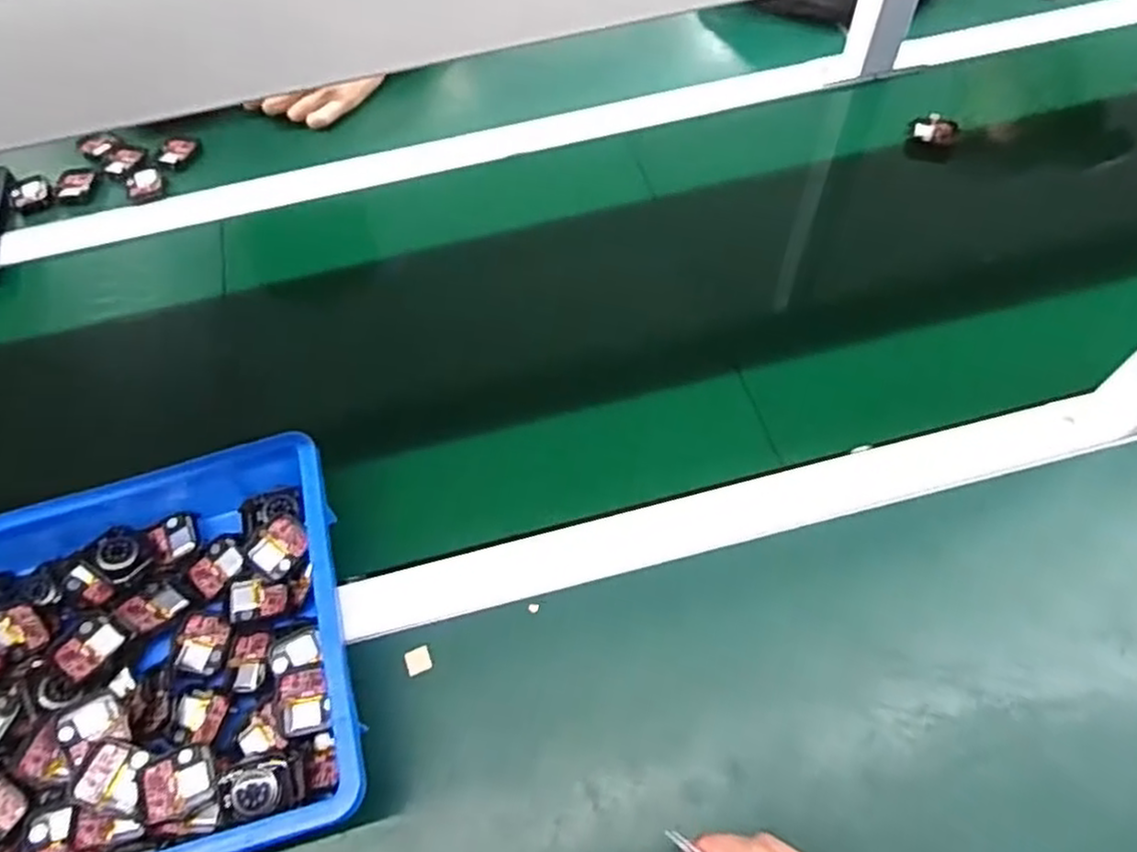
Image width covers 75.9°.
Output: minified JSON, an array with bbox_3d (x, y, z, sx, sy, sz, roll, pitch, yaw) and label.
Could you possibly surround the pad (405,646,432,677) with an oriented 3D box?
[{"bbox_3d":[-0.100,0.157,0.487,0.016,0.005,0.017,-23,61,-10],"label":"pad"}]

